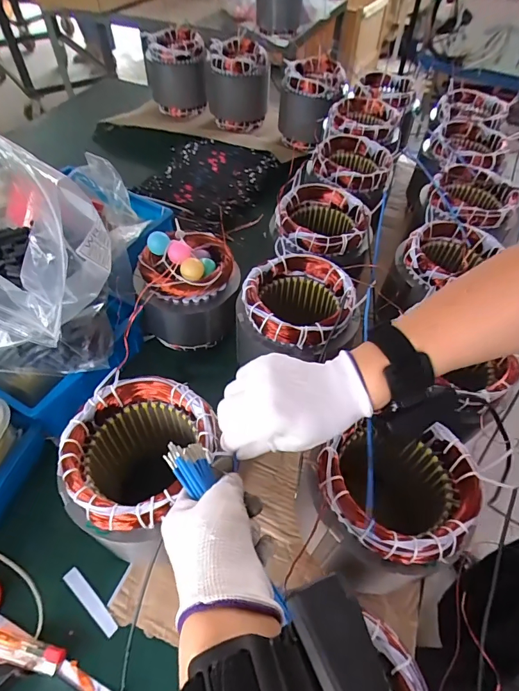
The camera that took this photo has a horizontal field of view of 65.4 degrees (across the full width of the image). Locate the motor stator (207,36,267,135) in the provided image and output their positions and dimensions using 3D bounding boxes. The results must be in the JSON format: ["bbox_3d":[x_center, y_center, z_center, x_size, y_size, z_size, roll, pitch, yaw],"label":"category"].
[{"bbox_3d":[-0.057,-0.670,1.044,0.151,0.178,0.151,-1,55,-3],"label":"motor stator"}]

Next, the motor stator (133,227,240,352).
[{"bbox_3d":[-0.102,-0.086,0.596,0.145,0.140,0.145,-10,53,-9],"label":"motor stator"}]

